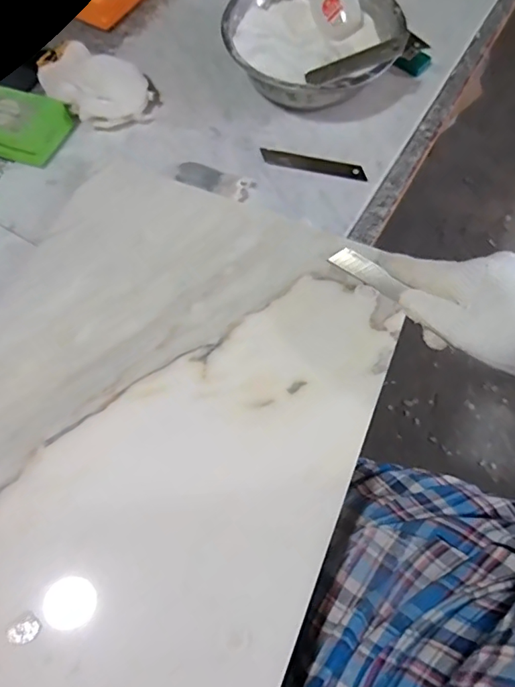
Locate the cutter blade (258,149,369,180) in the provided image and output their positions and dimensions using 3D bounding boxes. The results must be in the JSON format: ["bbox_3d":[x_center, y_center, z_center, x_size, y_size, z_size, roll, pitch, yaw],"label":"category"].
[{"bbox_3d":[0.052,-0.166,0.452,0.098,0.004,0.018,14,68,5],"label":"cutter blade"}]

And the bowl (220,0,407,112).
[{"bbox_3d":[0.050,-0.283,0.465,0.153,0.053,0.149,-1,67,3],"label":"bowl"}]

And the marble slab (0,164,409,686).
[{"bbox_3d":[-0.122,0.146,0.325,0.305,0.017,0.576,20,70,11],"label":"marble slab"}]

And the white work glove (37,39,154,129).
[{"bbox_3d":[-0.167,-0.253,0.477,0.137,0.031,0.071,36,74,16],"label":"white work glove"}]

